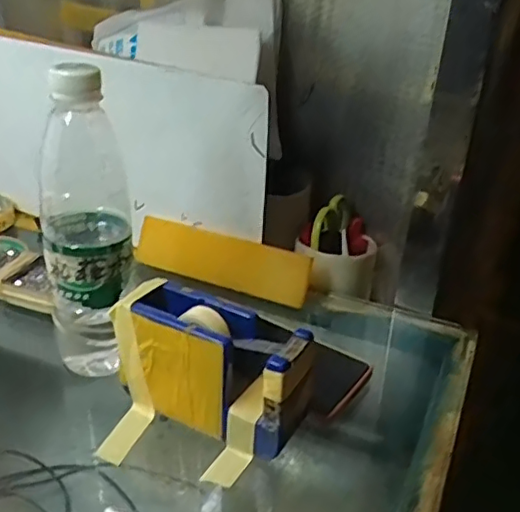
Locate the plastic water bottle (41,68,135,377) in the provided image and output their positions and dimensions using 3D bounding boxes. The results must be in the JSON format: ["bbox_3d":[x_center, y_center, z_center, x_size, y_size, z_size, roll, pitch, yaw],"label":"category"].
[{"bbox_3d":[-0.124,-0.018,0.428,0.060,0.224,0.076,-4,29,-12],"label":"plastic water bottle"}]

